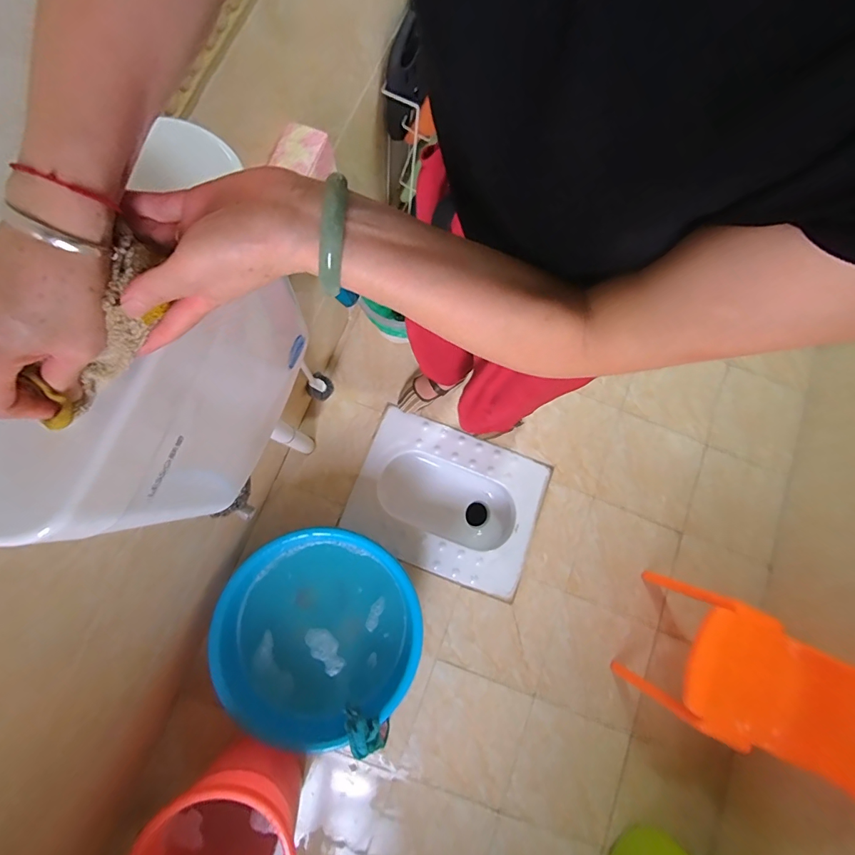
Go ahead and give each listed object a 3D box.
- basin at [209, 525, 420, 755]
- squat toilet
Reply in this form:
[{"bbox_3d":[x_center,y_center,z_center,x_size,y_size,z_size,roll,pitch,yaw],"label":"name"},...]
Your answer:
[{"bbox_3d":[-0.263,0.500,1.074,0.460,0.165,0.465,1,79,-6],"label":"basin"},{"bbox_3d":[0.053,0.234,1.359,0.550,0.169,0.419,22,78,-1],"label":"squat toilet"}]

